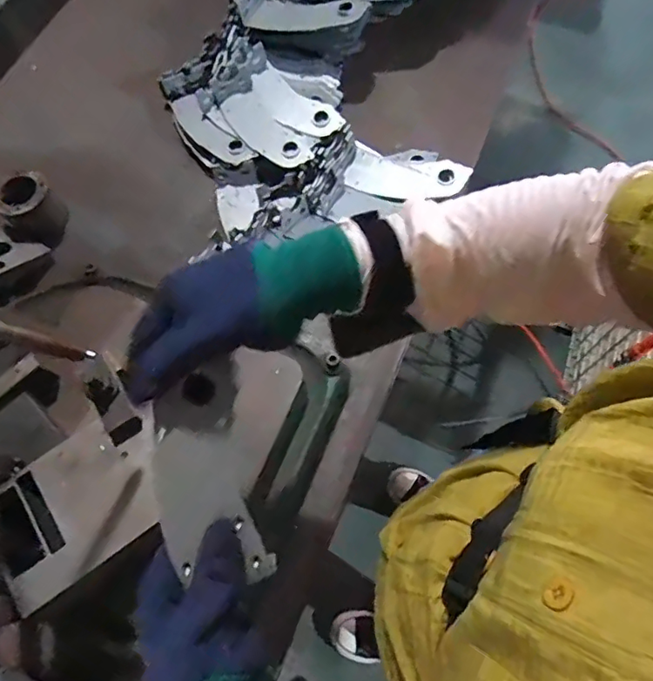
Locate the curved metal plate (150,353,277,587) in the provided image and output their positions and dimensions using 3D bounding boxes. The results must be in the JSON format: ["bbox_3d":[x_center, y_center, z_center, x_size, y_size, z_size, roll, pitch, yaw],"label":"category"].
[{"bbox_3d":[-0.086,0.094,0.370,0.068,0.012,0.152,-12,90,-10],"label":"curved metal plate"}]

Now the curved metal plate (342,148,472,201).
[{"bbox_3d":[0.111,-0.228,0.736,0.160,0.034,0.060,18,70,9],"label":"curved metal plate"}]

